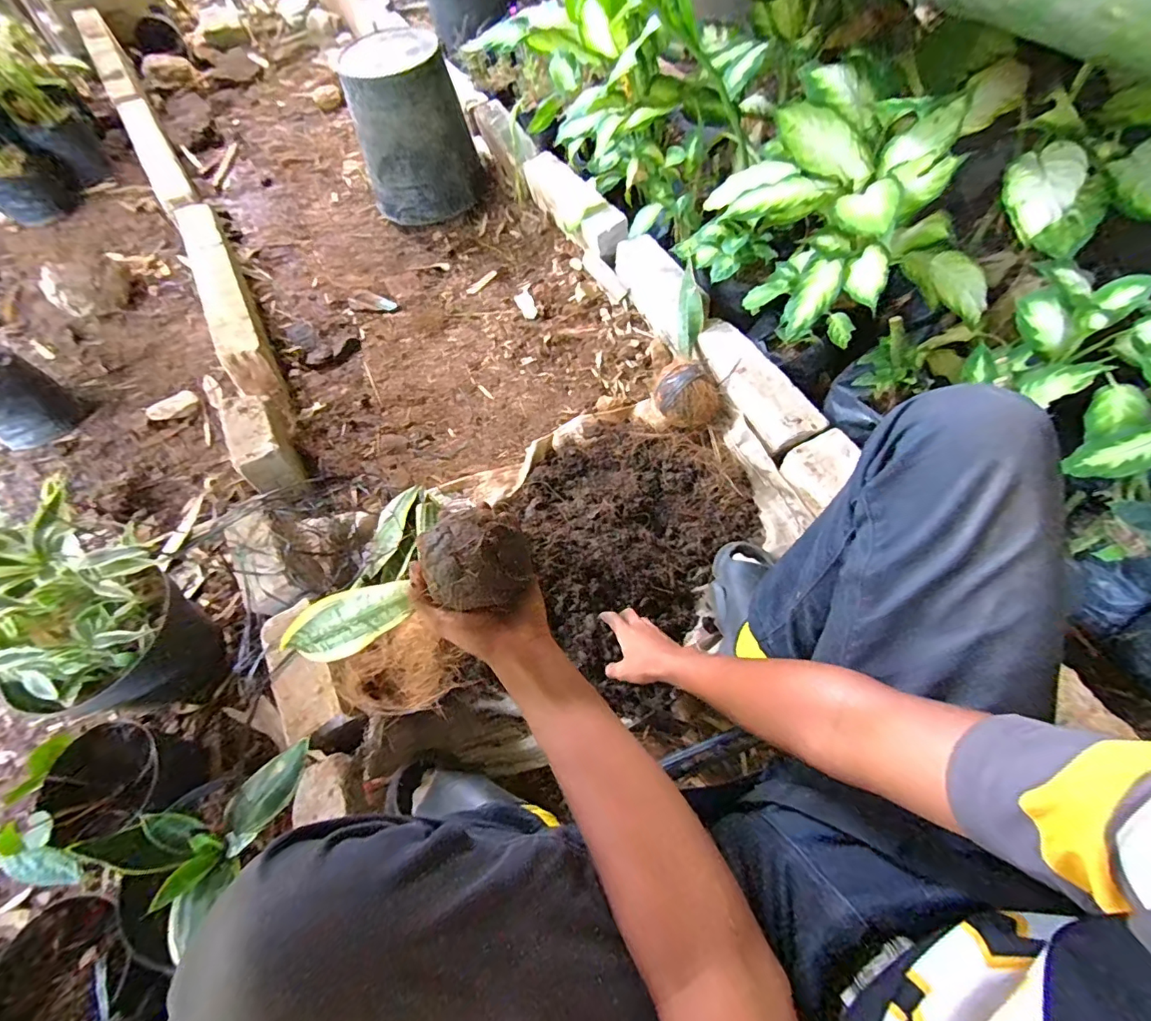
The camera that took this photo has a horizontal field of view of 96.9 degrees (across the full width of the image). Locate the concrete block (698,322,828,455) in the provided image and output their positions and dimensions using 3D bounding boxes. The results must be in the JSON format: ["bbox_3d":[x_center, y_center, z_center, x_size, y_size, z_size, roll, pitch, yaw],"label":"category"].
[{"bbox_3d":[0.321,-0.239,0.925,0.080,0.068,0.308,-24,65,-10],"label":"concrete block"}]

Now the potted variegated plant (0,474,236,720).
[{"bbox_3d":[-0.653,0.143,0.679,0.193,0.359,0.198,-23,64,-10],"label":"potted variegated plant"}]

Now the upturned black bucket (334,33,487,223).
[{"bbox_3d":[-0.410,-0.972,1.315,0.293,0.333,0.249,-13,63,-5],"label":"upturned black bucket"}]

